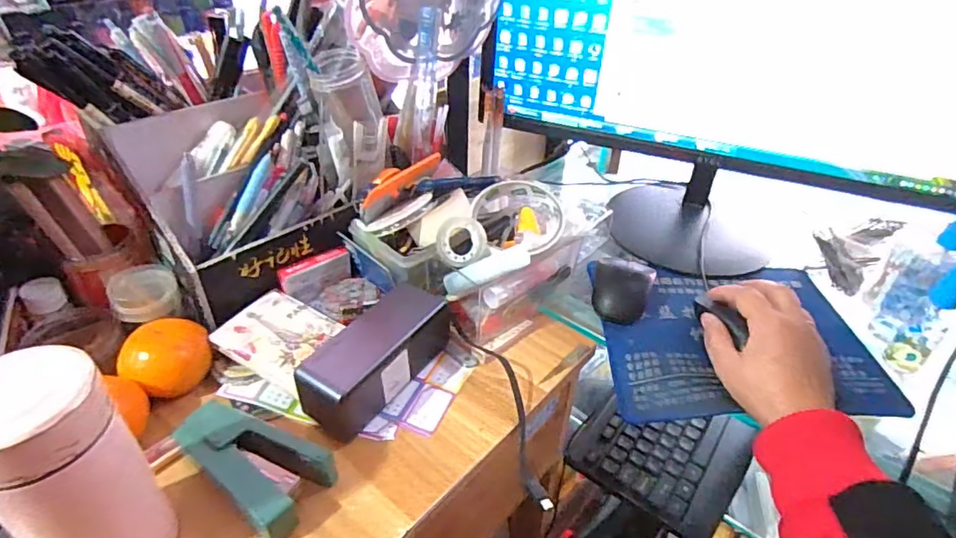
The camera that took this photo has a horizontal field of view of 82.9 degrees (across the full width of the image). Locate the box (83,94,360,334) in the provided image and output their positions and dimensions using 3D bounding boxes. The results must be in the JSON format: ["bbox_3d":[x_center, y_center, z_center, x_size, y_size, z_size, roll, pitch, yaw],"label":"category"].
[{"bbox_3d":[-0.220,-0.065,0.499,0.161,0.132,0.134,-29,45,-35],"label":"box"}]

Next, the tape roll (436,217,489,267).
[{"bbox_3d":[-0.014,-0.024,0.474,0.044,0.043,0.009,14,4,15],"label":"tape roll"}]

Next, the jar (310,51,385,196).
[{"bbox_3d":[-0.116,-0.138,0.494,0.060,0.137,0.058,-6,4,-10],"label":"jar"}]

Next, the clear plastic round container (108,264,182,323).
[{"bbox_3d":[-0.283,0.019,0.462,0.049,0.029,0.047,1,35,0],"label":"clear plastic round container"}]

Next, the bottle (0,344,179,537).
[{"bbox_3d":[-0.216,0.115,0.291,0.064,0.149,0.063,-28,44,-34],"label":"bottle"}]

